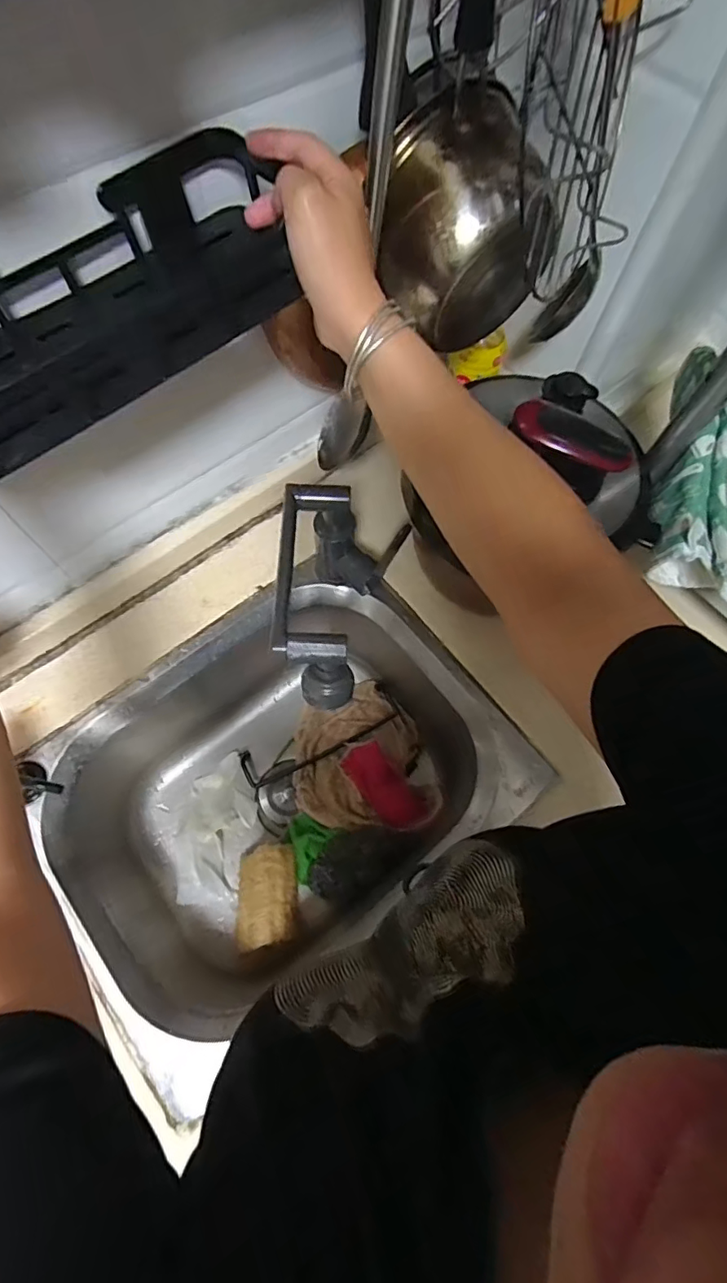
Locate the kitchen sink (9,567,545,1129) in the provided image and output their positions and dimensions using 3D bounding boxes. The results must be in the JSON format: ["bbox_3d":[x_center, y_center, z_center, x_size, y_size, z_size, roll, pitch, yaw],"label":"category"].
[{"bbox_3d":[-0.102,0.181,0.701,0.490,0.219,0.376,-36,74,-15],"label":"kitchen sink"}]

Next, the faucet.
[{"bbox_3d":[-0.026,-0.031,0.574,0.107,0.181,0.221,0,68,-2],"label":"faucet"}]

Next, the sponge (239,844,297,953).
[{"bbox_3d":[-0.126,0.334,0.710,0.071,0.069,0.117,-4,69,-3],"label":"sponge"}]

